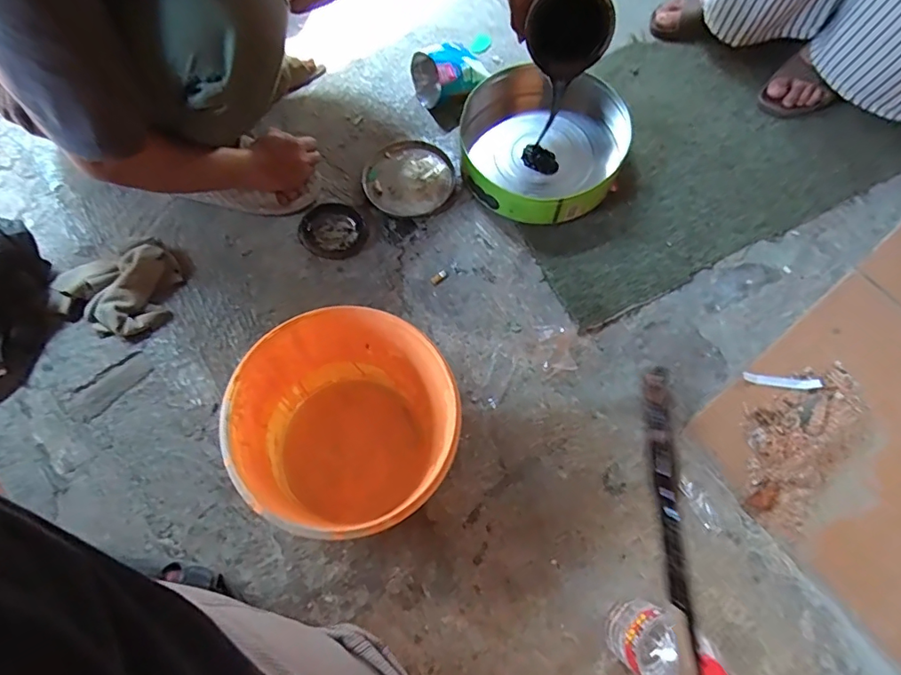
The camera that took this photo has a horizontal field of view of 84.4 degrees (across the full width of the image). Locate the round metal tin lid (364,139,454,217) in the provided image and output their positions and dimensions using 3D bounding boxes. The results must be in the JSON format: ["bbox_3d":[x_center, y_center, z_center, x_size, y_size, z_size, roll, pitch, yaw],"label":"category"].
[{"bbox_3d":[-0.066,-0.269,0.821,0.141,0.015,0.150,0,73,-1],"label":"round metal tin lid"}]

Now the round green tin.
[{"bbox_3d":[0.136,-0.305,0.795,0.253,0.074,0.239,0,73,-1],"label":"round green tin"}]

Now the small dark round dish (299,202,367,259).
[{"bbox_3d":[-0.181,-0.167,0.776,0.101,0.015,0.096,0,73,-1],"label":"small dark round dish"}]

